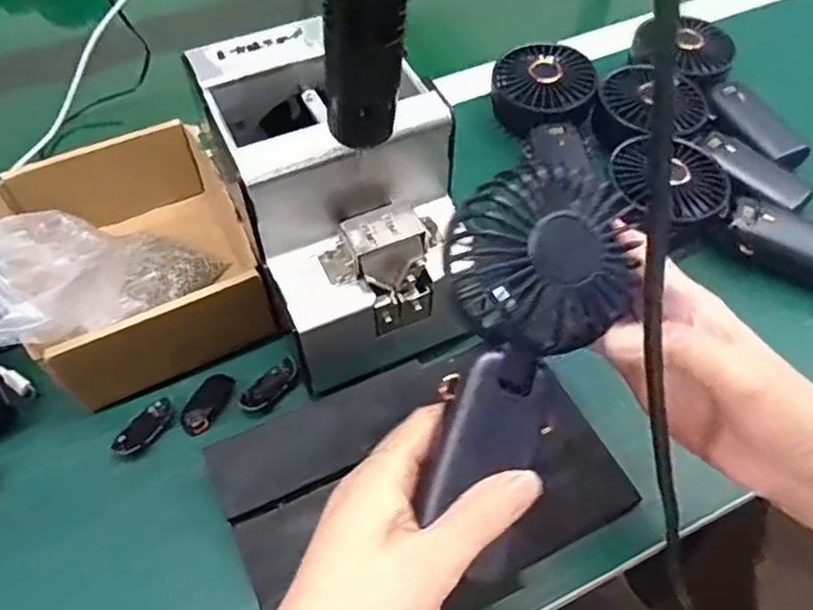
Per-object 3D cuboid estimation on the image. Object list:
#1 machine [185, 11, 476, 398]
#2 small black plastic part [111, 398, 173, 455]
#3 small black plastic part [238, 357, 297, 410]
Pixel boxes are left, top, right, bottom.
[{"bbox_3d":[-0.038,-0.065,0.414,0.130,0.133,0.179,-19,56,-14],"label":"machine"},{"bbox_3d":[-0.163,0.075,0.413,0.021,0.007,0.042,27,58,18],"label":"small black plastic part"},{"bbox_3d":[-0.088,0.051,0.426,0.021,0.005,0.044,30,59,20],"label":"small black plastic part"}]

